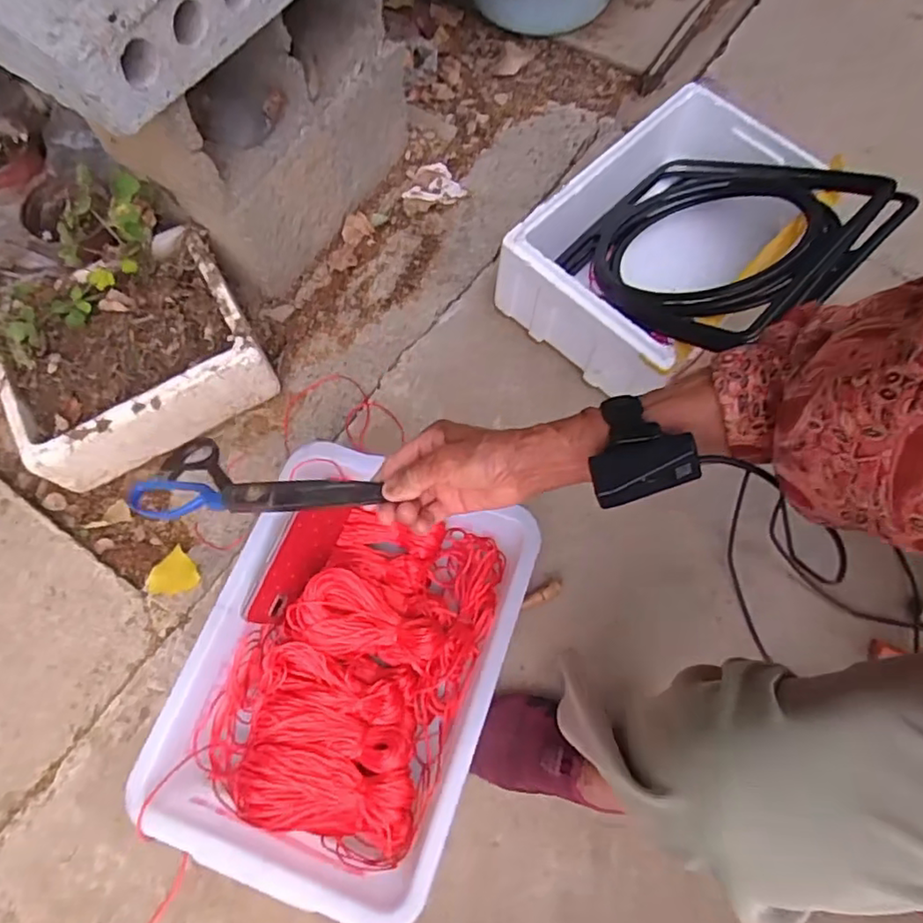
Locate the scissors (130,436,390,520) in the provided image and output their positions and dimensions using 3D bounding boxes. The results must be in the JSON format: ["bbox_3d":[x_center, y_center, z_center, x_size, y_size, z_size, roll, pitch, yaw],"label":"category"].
[{"bbox_3d":[-0.186,0.021,0.563,0.255,0.031,0.090,4,65,26],"label":"scissors"}]

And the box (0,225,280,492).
[{"bbox_3d":[-0.434,-0.144,0.829,0.310,0.110,0.241,-29,73,-13],"label":"box"}]

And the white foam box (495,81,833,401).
[{"bbox_3d":[0.276,-0.292,0.861,0.256,0.174,0.399,40,73,17],"label":"white foam box"}]

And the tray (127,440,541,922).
[{"bbox_3d":[-0.119,0.211,0.684,0.296,0.108,0.415,19,71,5],"label":"tray"}]

